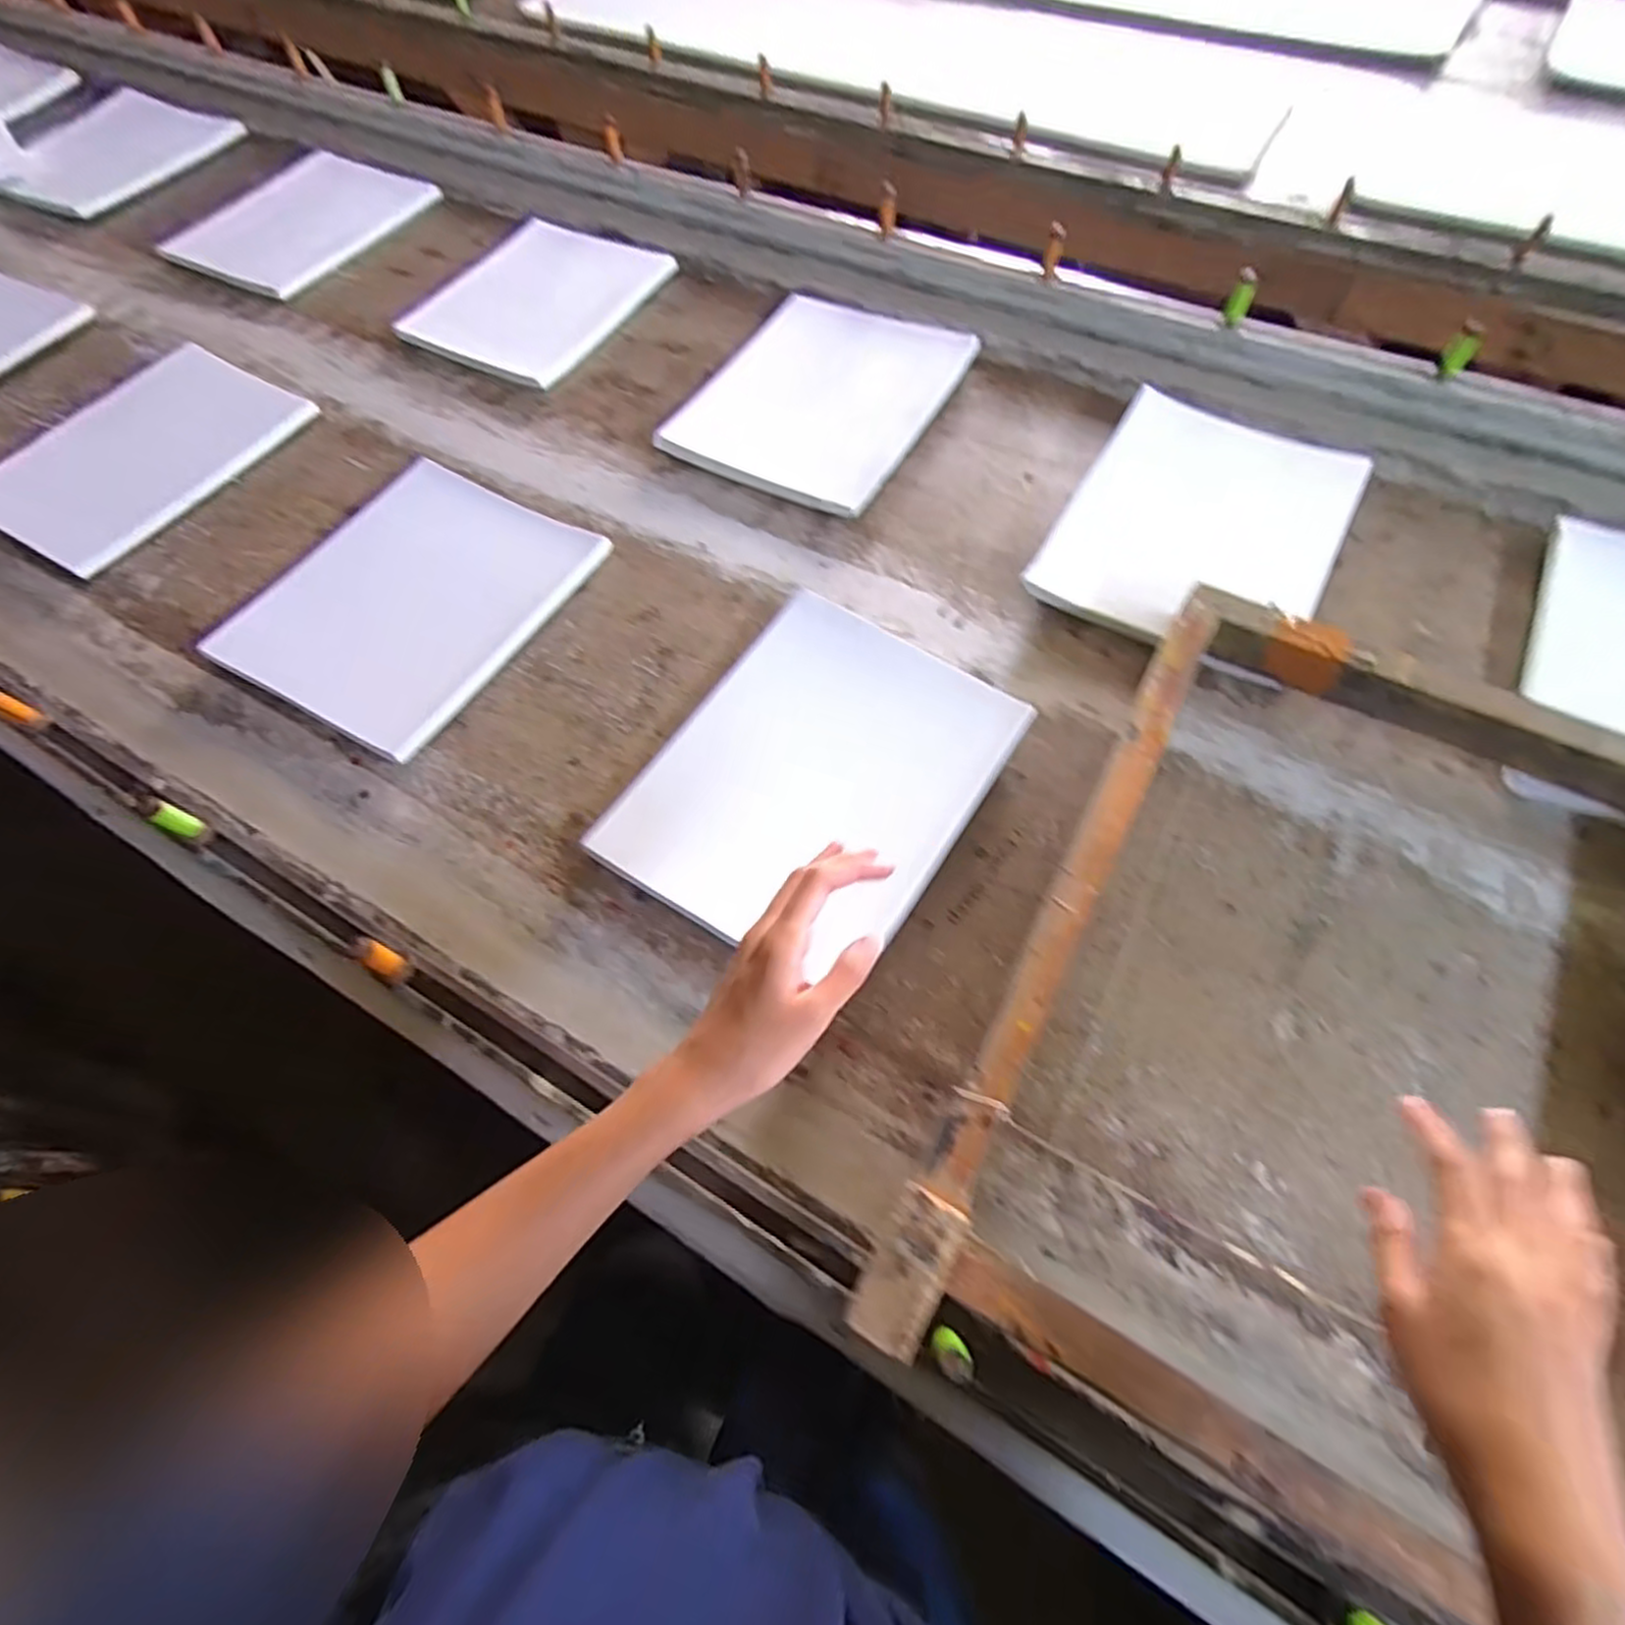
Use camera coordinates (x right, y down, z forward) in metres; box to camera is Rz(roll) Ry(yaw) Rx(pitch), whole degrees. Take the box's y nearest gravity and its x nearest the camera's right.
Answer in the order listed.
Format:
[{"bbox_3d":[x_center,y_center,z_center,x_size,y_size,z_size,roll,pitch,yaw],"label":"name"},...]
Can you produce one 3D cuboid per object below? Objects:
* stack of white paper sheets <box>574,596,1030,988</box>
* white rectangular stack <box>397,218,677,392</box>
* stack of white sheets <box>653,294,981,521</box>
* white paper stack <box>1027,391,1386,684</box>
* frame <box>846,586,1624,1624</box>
[{"bbox_3d":[0.003,-0.025,0.526,0.213,0.029,0.261,32,68,17],"label":"stack of white paper sheets"},{"bbox_3d":[-0.317,-0.591,0.832,0.232,0.015,0.251,25,69,13],"label":"white rectangular stack"},{"bbox_3d":[0.009,-0.419,0.731,0.226,0.023,0.271,27,67,15],"label":"stack of white sheets"},{"bbox_3d":[0.334,-0.244,0.627,0.210,0.024,0.274,28,67,16],"label":"white paper stack"},{"bbox_3d":[0.326,0.124,0.416,0.393,0.060,0.536,27,67,15],"label":"frame"}]

